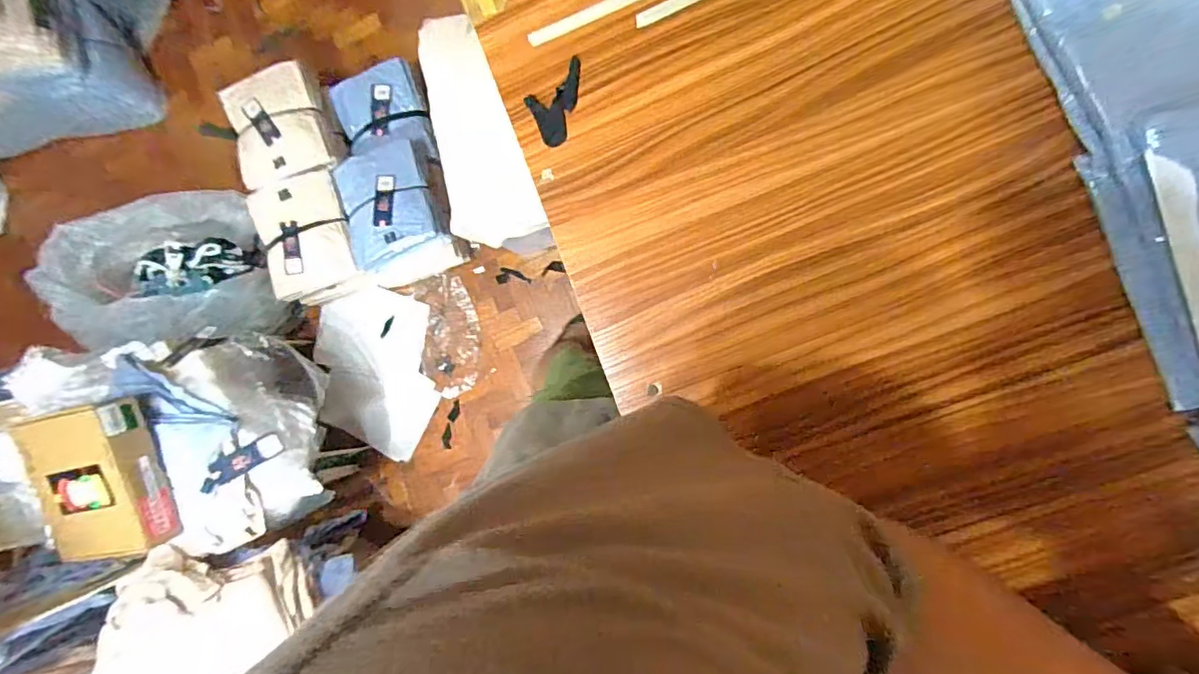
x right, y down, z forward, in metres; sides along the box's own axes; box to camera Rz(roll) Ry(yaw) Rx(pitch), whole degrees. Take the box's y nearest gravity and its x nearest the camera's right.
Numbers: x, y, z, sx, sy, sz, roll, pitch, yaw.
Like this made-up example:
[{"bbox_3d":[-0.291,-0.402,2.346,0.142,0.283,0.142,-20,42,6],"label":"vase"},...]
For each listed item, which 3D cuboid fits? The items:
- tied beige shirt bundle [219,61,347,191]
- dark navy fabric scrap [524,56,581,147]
[{"bbox_3d":[-0.745,-0.494,1.346,0.214,0.149,0.250,-15,88,8],"label":"tied beige shirt bundle"},{"bbox_3d":[-0.032,-0.210,0.502,0.064,0.009,0.051,-36,85,7],"label":"dark navy fabric scrap"}]

